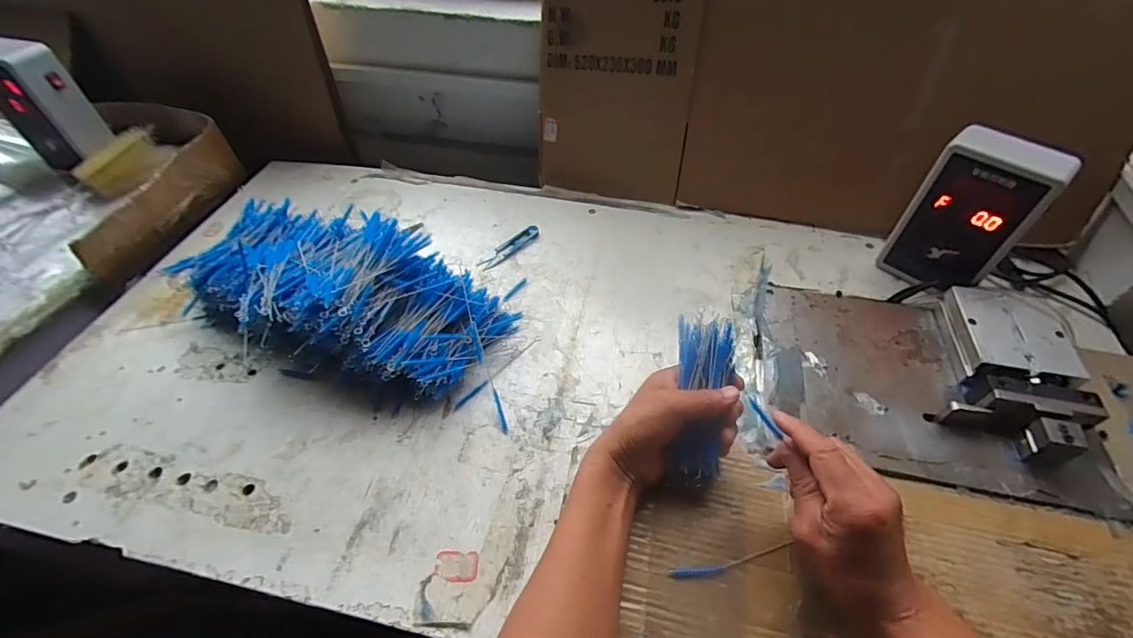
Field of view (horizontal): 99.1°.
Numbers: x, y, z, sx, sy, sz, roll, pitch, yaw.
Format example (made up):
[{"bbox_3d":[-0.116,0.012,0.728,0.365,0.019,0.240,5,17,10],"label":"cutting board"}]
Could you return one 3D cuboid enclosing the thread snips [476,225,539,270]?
[{"bbox_3d":[-0.079,-0.099,0.667,0.028,0.007,0.104,33,57,26],"label":"thread snips"}]

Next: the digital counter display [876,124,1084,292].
[{"bbox_3d":[0.456,-0.112,0.556,0.055,0.178,0.107,-34,56,-25],"label":"digital counter display"}]

